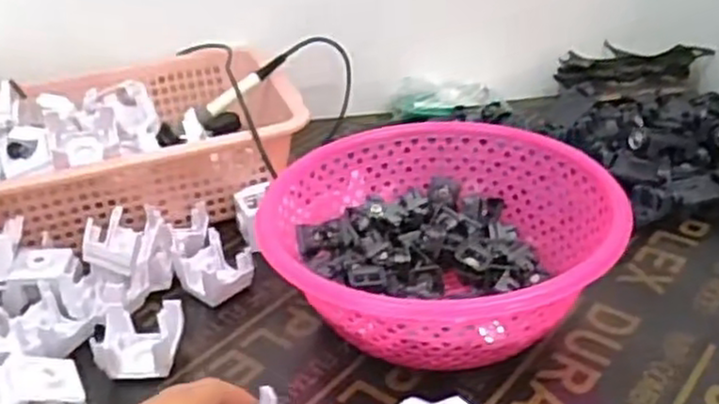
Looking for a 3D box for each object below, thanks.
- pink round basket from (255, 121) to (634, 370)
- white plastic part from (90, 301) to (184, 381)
[{"bbox_3d":[0.059,0.034,0.569,0.245,0.100,0.228,-4,30,2],"label":"pink round basket"},{"bbox_3d":[-0.160,0.104,0.540,0.056,0.037,0.047,-4,30,3],"label":"white plastic part"}]

